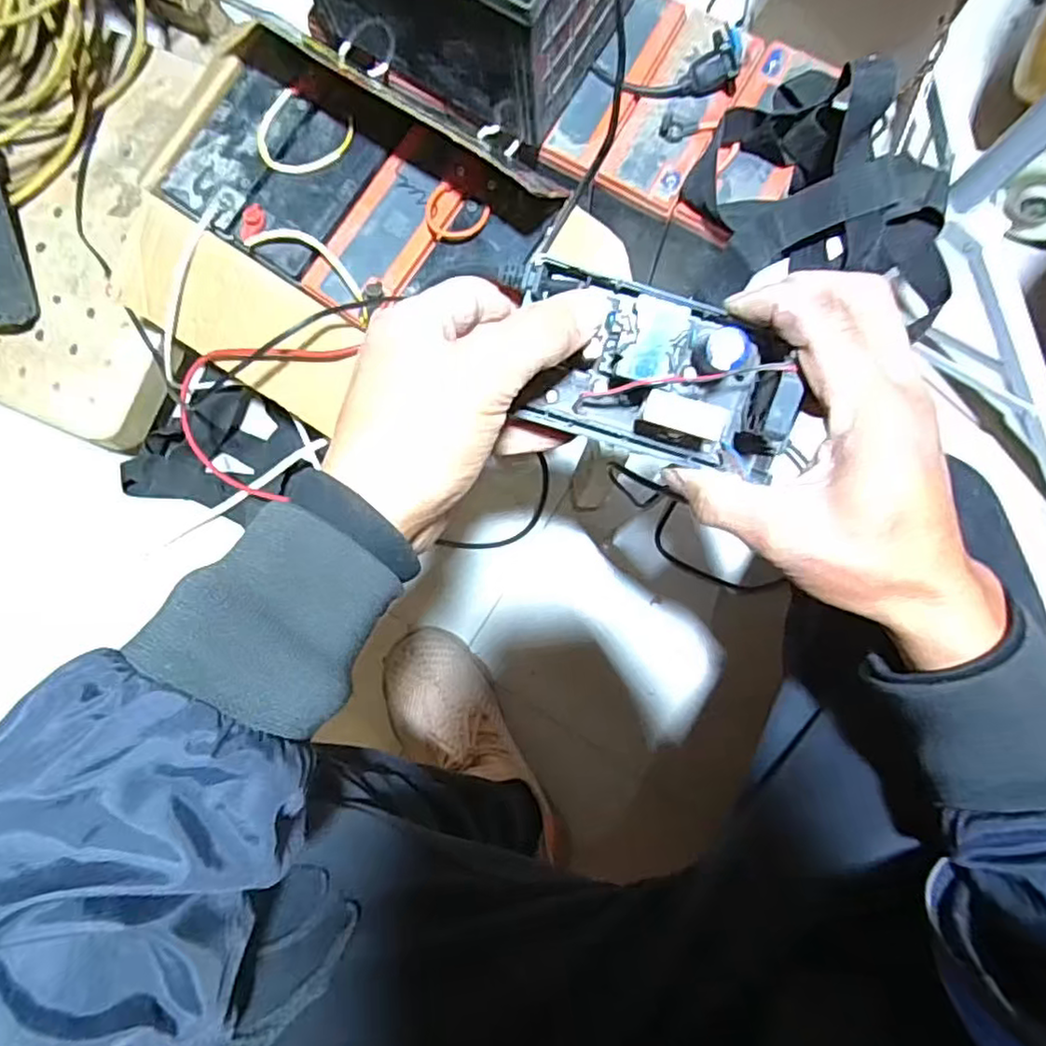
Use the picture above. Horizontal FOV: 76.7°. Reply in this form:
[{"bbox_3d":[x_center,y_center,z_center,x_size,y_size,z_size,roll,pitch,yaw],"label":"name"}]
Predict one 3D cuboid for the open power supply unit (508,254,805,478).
[{"bbox_3d":[0.058,-0.067,0.295,0.128,0.045,0.068,18,88,4],"label":"open power supply unit"}]

